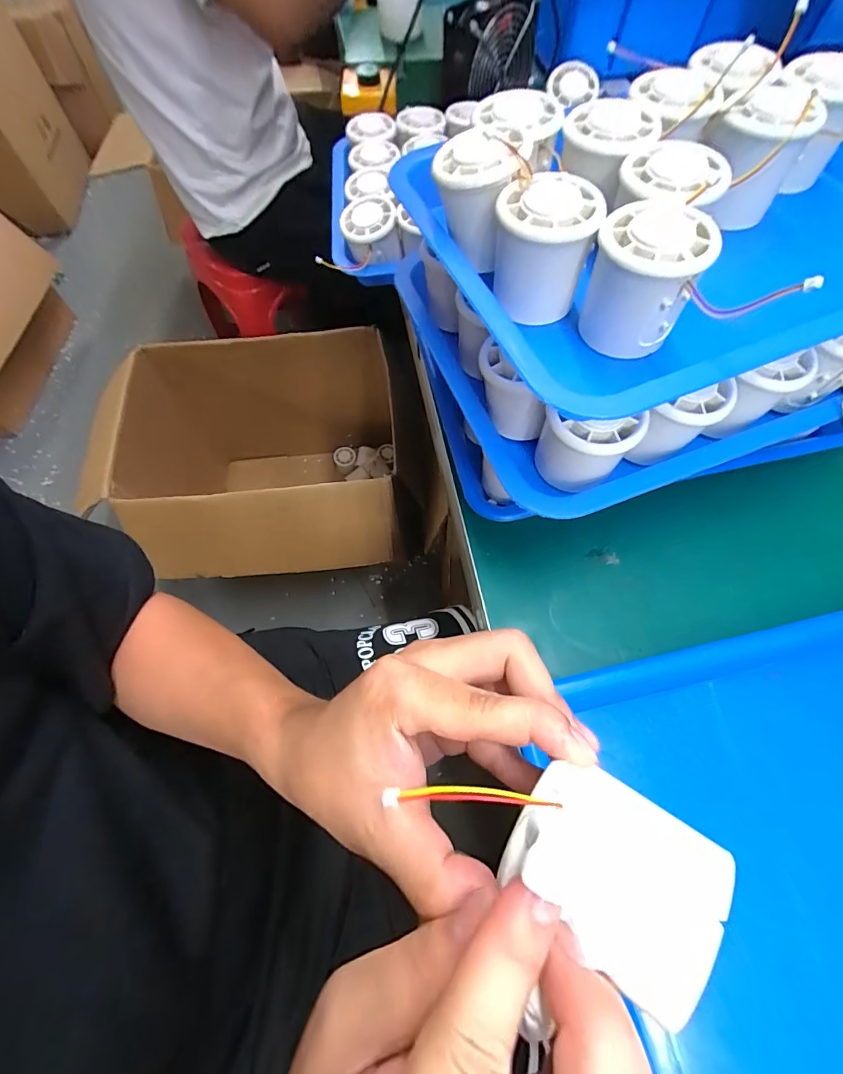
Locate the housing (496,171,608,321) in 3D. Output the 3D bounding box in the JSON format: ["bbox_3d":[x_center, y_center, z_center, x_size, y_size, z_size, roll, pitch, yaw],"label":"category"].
[{"bbox_3d":[0.071,-0.168,0.263,0.056,0.058,0.053,19,68,9],"label":"housing"}]

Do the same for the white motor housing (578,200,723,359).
[{"bbox_3d":[0.121,-0.142,0.246,0.053,0.056,0.054,22,69,11],"label":"white motor housing"}]

